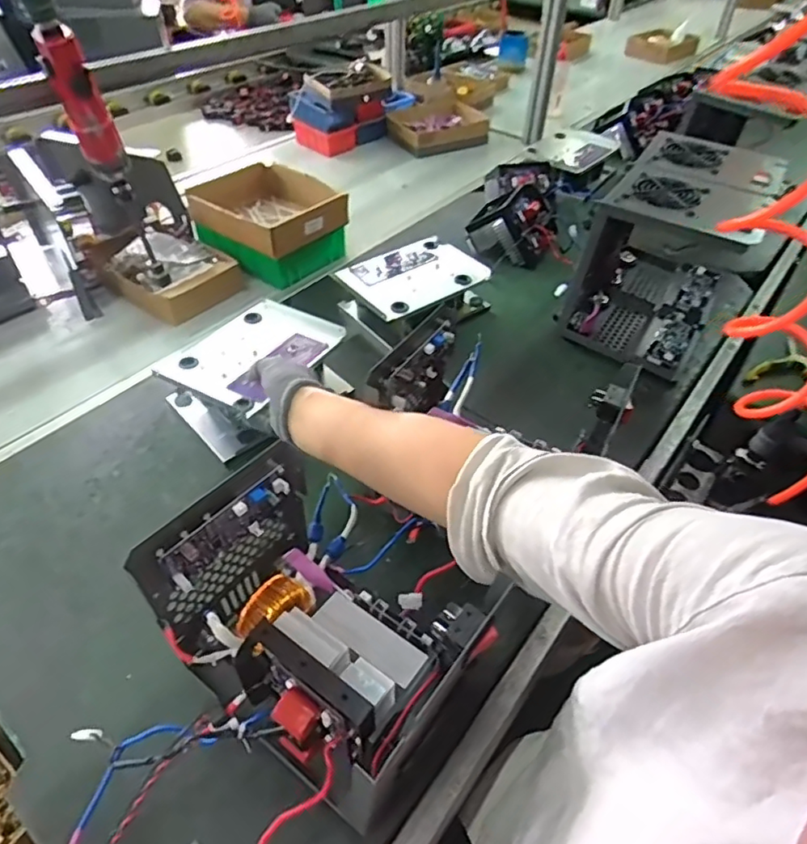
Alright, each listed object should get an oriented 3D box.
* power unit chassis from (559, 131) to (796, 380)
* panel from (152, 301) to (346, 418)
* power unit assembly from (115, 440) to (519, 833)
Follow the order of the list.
[{"bbox_3d":[0.408,-0.258,0.865,0.213,0.232,0.319,26,50,23],"label":"power unit chassis"},{"bbox_3d":[-0.194,-0.091,0.736,0.152,0.026,0.194,29,54,20],"label":"panel"},{"bbox_3d":[-0.073,0.165,0.457,0.211,0.186,0.146,31,52,27],"label":"power unit assembly"}]

